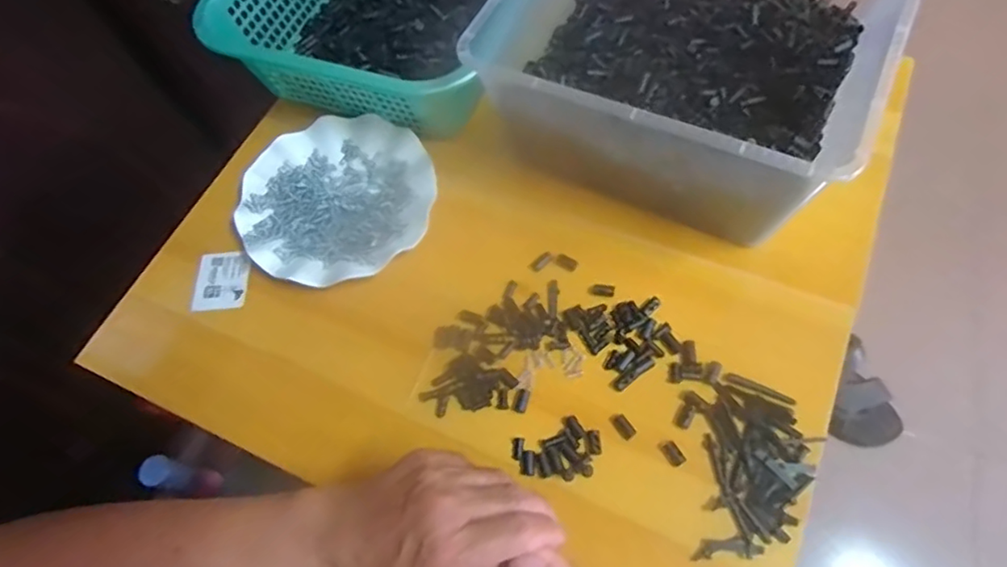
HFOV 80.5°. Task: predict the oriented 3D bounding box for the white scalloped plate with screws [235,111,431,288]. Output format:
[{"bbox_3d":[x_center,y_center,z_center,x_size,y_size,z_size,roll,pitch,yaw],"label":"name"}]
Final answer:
[{"bbox_3d":[-0.155,-0.083,0.555,0.173,0.026,0.177,-2,63,5],"label":"white scalloped plate with screws"}]

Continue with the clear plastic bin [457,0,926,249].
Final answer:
[{"bbox_3d":[0.153,-0.198,0.526,0.298,0.148,0.272,24,69,14],"label":"clear plastic bin"}]

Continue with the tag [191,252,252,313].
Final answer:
[{"bbox_3d":[-0.260,-0.002,0.549,0.050,0.004,0.057,-6,68,-1],"label":"tag"}]

